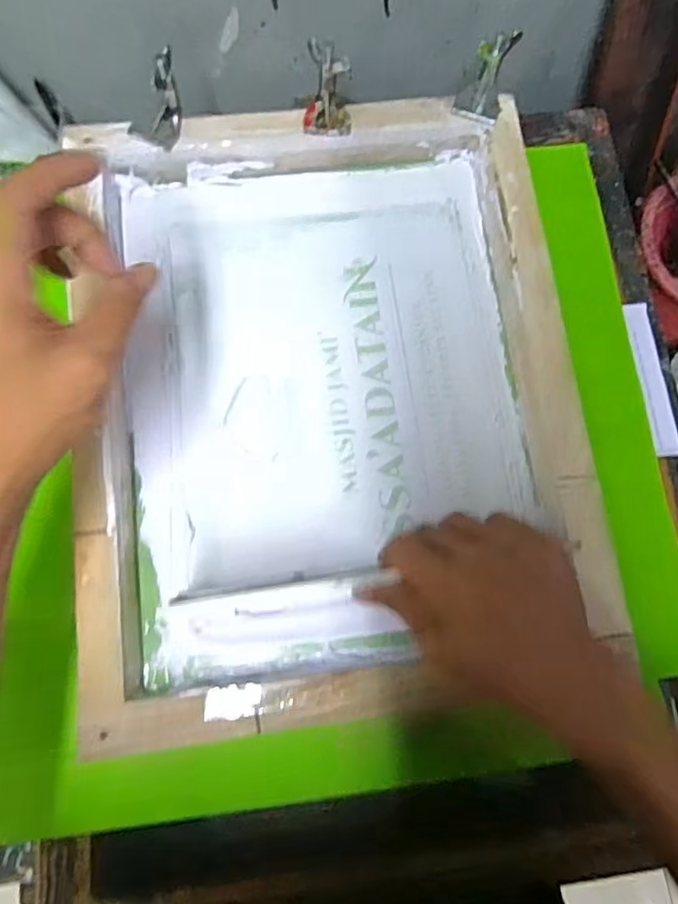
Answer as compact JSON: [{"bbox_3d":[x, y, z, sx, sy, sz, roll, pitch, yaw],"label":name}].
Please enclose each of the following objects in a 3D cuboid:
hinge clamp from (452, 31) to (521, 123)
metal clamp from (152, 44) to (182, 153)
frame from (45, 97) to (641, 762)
[{"bbox_3d":[0.119,-0.297,0.480,0.032,0.064,0.021,23,37,5],"label":"hinge clamp"},{"bbox_3d":[-0.132,-0.267,0.461,0.020,0.061,0.031,16,52,3],"label":"metal clamp"},{"bbox_3d":[-0.007,-0.048,0.452,0.351,0.045,0.445,-7,77,-2],"label":"frame"}]

